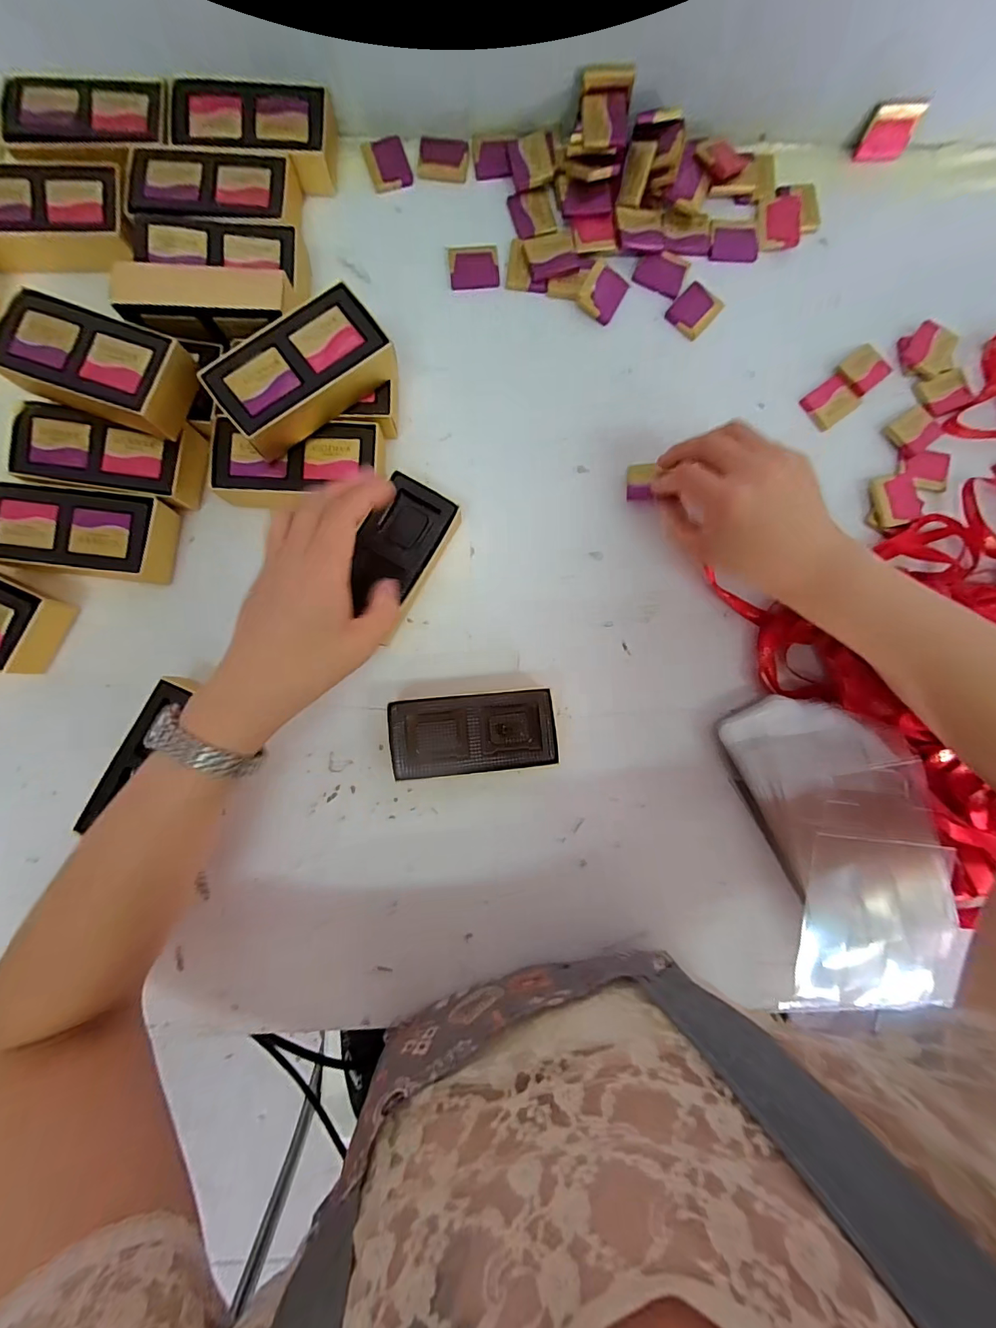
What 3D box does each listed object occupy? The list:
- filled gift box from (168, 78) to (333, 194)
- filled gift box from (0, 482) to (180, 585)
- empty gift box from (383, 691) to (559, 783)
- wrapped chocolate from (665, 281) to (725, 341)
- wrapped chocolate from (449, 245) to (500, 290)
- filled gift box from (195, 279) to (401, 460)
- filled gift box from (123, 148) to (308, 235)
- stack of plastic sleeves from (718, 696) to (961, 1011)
[{"bbox_3d":[-0.186,-0.406,0.355,0.113,0.031,0.059,-1,86,-2],"label":"filled gift box"},{"bbox_3d":[-0.292,-0.091,0.324,0.113,0.035,0.057,7,85,-1],"label":"filled gift box"},{"bbox_3d":[-0.017,0.049,0.326,0.110,0.035,0.053,-5,86,-2],"label":"empty gift box"},{"bbox_3d":[0.158,-0.284,0.368,0.032,0.004,0.041,43,86,2],"label":"wrapped chocolate"},{"bbox_3d":[-0.019,-0.319,0.368,0.039,0.004,0.033,-6,86,-2],"label":"wrapped chocolate"},{"bbox_3d":[-0.129,-0.194,0.310,0.111,0.032,0.060,-34,87,-4],"label":"filled gift box"},{"bbox_3d":[-0.211,-0.348,0.348,0.112,0.031,0.061,-1,86,-2],"label":"filled gift box"},{"bbox_3d":[0.234,0.124,0.319,0.108,0.047,0.203,-13,86,-3],"label":"stack of plastic sleeves"}]

